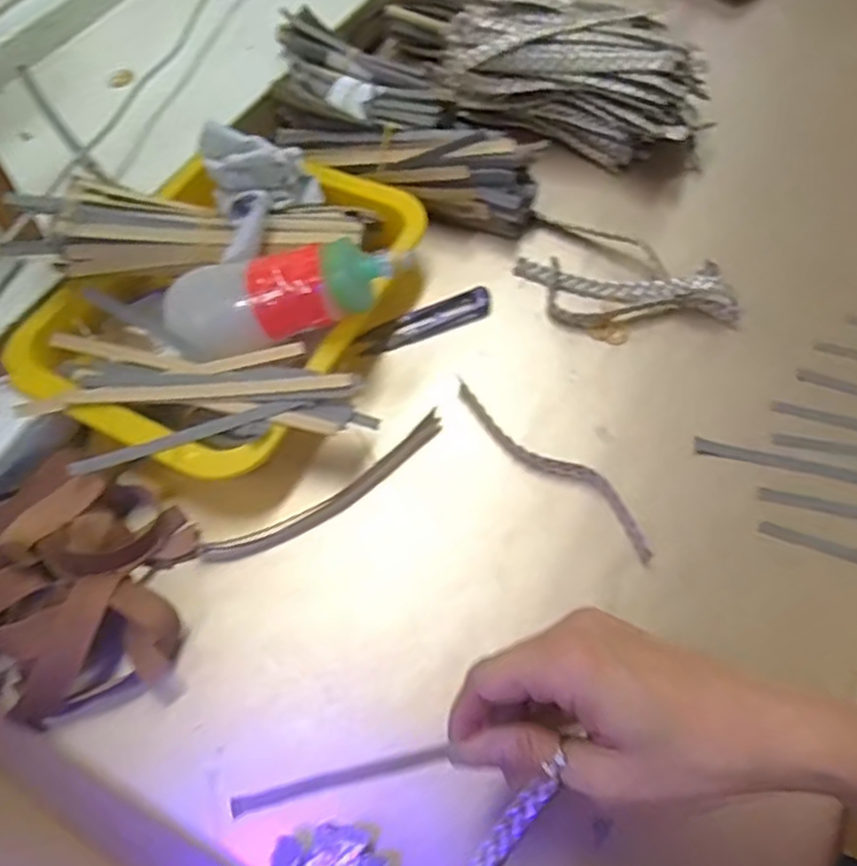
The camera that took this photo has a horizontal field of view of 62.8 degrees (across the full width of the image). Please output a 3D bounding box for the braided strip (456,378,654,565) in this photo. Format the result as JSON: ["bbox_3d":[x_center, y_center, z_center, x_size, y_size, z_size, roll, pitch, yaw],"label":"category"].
[{"bbox_3d":[0.077,0.019,0.445,0.165,0.011,0.023,40,68,22],"label":"braided strip"}]

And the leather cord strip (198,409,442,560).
[{"bbox_3d":[-0.059,0.038,0.436,0.166,0.009,0.022,-31,63,-16],"label":"leather cord strip"}]

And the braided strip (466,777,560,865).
[{"bbox_3d":[0.028,0.201,0.332,0.013,0.005,0.094,39,70,21],"label":"braided strip"}]

